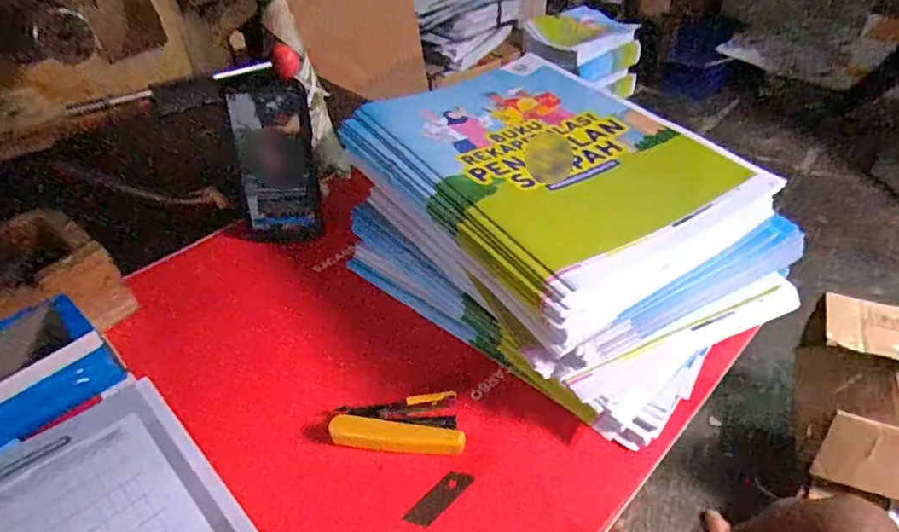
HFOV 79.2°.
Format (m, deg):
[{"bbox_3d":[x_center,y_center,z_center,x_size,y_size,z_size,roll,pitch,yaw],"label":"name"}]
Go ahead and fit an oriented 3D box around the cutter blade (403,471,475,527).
[{"bbox_3d":[-0.007,0.165,0.386,0.052,0.004,0.016,-38,71,-24],"label":"cutter blade"}]

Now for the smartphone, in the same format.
[{"bbox_3d":[-0.176,-0.104,0.551,0.075,0.172,0.017,-8,36,-15],"label":"smartphone"}]

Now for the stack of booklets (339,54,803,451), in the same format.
[{"bbox_3d":[0.087,-0.042,0.497,0.264,0.127,0.353,-27,46,-26],"label":"stack of booklets"}]

